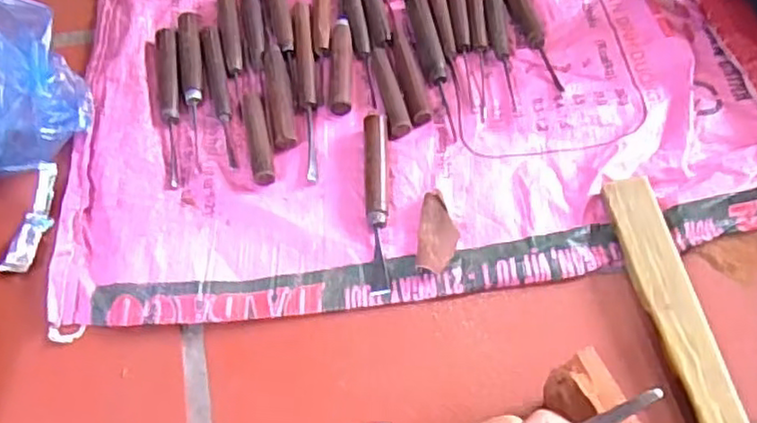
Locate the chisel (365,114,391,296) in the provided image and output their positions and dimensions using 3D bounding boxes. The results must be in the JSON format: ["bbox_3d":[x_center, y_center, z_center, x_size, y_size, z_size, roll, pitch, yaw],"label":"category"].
[{"bbox_3d":[-0.001,-0.011,0.588,0.020,0.017,0.169,-2,60,1],"label":"chisel"}]

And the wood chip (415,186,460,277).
[{"bbox_3d":[0.049,0.017,0.568,0.032,0.015,0.074,3,60,3],"label":"wood chip"}]

